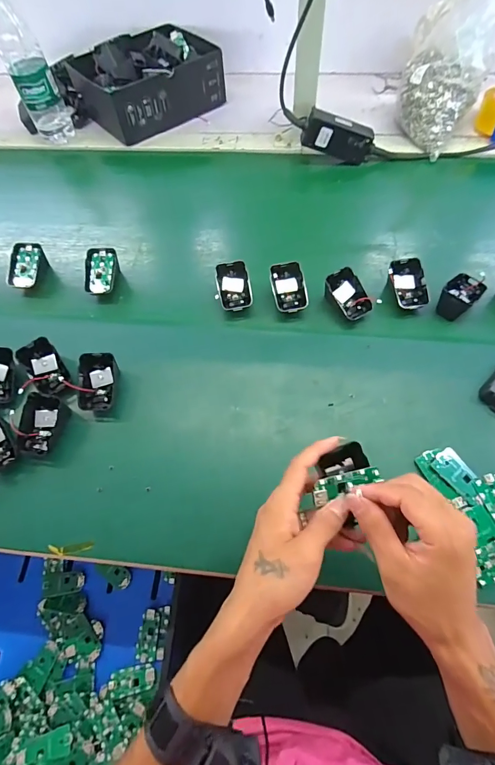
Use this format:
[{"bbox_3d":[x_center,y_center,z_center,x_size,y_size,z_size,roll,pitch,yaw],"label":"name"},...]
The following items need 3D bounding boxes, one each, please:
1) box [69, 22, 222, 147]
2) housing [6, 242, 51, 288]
[{"bbox_3d":[-0.188,-0.592,0.753,0.257,0.091,0.201,-40,68,-16],"label":"box"},{"bbox_3d":[-0.328,-0.167,0.570,0.042,0.040,0.071,4,62,5],"label":"housing"}]

